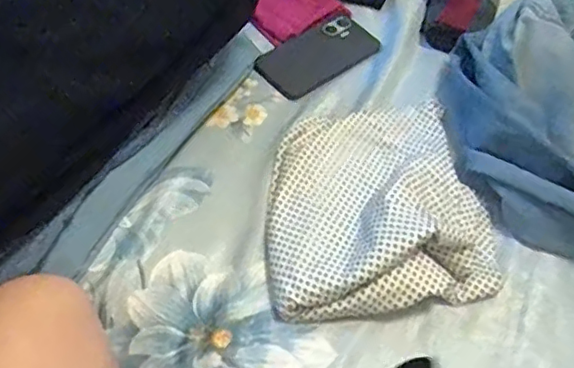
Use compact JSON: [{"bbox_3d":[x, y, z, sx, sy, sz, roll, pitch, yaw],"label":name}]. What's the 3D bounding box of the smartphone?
[{"bbox_3d":[0.043,-0.168,0.766,0.165,0.005,0.082,-33,64,-24],"label":"smartphone"}]

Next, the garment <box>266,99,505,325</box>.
[{"bbox_3d":[0.089,0.016,0.613,0.233,0.056,0.237,-7,56,-9],"label":"garment"}]

